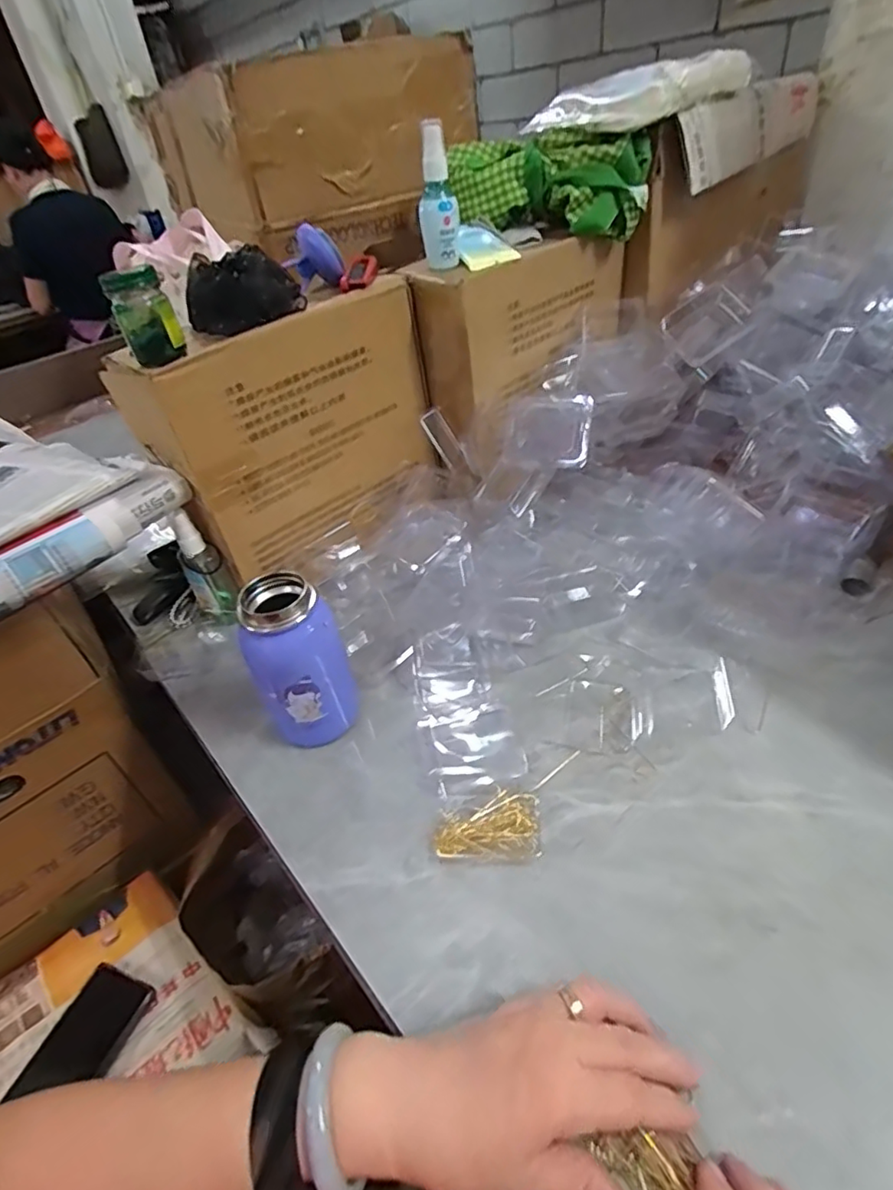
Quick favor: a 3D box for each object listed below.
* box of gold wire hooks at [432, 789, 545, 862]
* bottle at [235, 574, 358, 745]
[{"bbox_3d":[0.030,0.163,0.417,0.072,0.015,0.043,-1,40,7],"label":"box of gold wire hooks"},{"bbox_3d":[-0.118,0.056,0.472,0.075,0.138,0.063,-19,41,-14],"label":"bottle"}]

